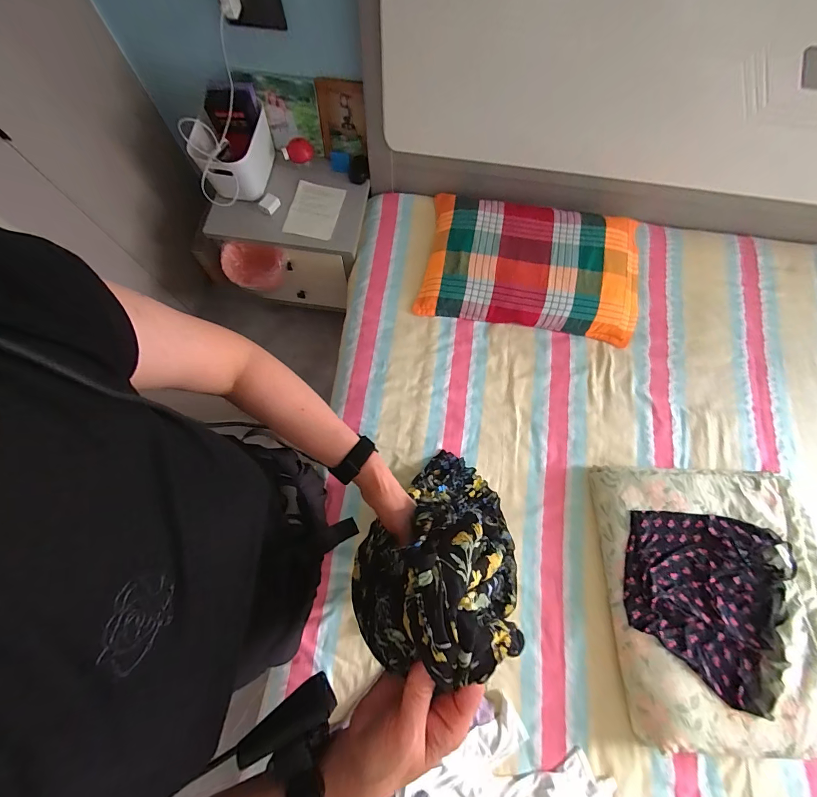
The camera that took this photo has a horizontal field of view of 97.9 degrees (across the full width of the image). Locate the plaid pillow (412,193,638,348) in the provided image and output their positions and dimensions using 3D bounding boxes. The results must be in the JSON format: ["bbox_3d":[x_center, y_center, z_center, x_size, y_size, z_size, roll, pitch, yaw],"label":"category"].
[{"bbox_3d":[0.362,-0.412,1.060,0.614,0.082,0.404,9,75,2],"label":"plaid pillow"}]

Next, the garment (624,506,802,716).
[{"bbox_3d":[0.671,0.449,0.794,0.347,0.026,0.360,14,75,4],"label":"garment"}]

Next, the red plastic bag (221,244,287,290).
[{"bbox_3d":[-0.470,-0.399,1.095,0.182,0.111,0.094,-2,73,-3],"label":"red plastic bag"}]

